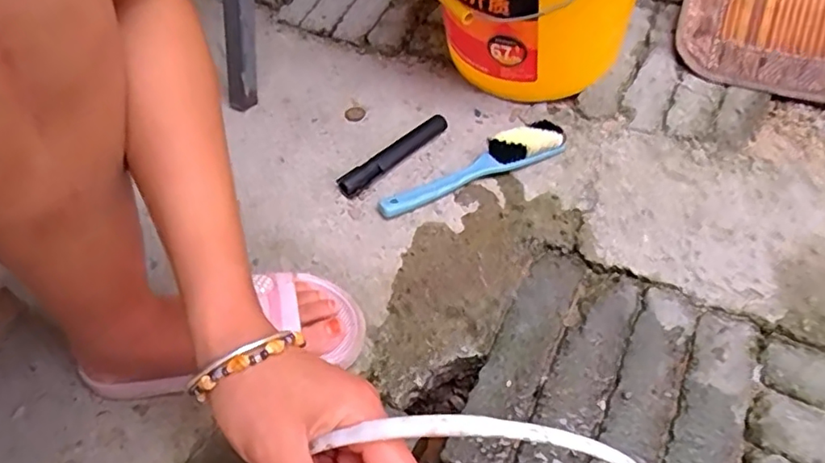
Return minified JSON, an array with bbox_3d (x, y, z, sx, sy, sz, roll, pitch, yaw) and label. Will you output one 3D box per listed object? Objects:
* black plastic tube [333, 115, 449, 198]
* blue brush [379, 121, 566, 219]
[{"bbox_3d":[-0.020,-0.089,0.660,0.021,0.028,0.156,37,61,26],"label":"black plastic tube"},{"bbox_3d":[0.065,-0.071,0.637,0.222,0.030,0.045,-23,55,-16],"label":"blue brush"}]

